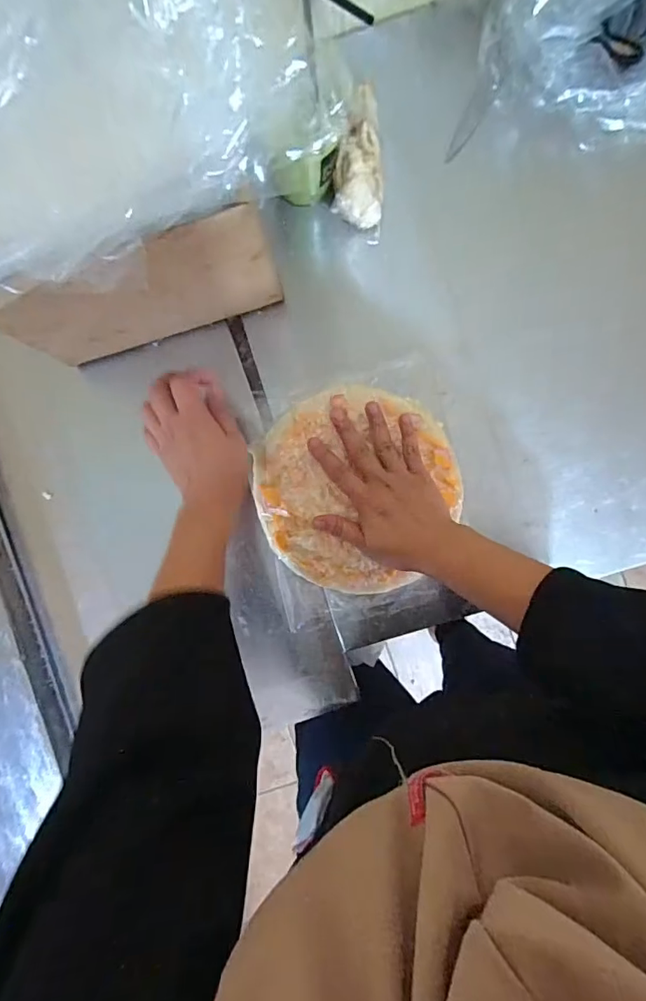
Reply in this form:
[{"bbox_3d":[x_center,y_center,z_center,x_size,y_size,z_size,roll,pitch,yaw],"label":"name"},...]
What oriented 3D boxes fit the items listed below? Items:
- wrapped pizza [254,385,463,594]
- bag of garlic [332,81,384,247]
[{"bbox_3d":[0.028,-0.014,0.475,0.187,0.018,0.189,0,91,3],"label":"wrapped pizza"},{"bbox_3d":[0.034,-0.317,0.474,0.046,0.053,0.114,0,91,3],"label":"bag of garlic"}]

